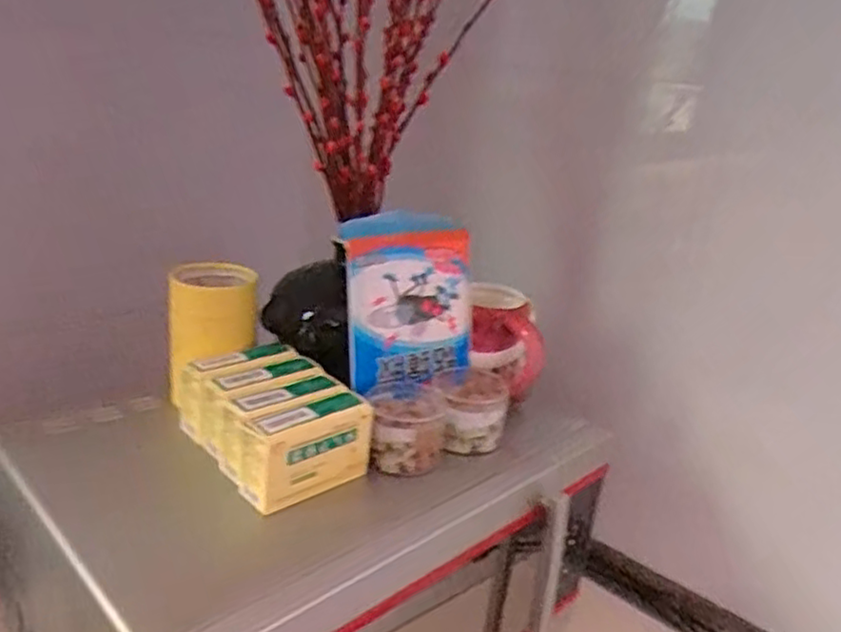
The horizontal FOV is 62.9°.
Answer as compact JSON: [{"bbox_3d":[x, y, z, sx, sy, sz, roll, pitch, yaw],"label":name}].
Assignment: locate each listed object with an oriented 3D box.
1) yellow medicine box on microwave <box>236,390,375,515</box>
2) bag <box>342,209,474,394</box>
[{"bbox_3d":[-0.096,0.111,0.582,0.110,0.068,0.042,-14,28,-42],"label":"yellow medicine box on microwave"},{"bbox_3d":[-0.012,-0.015,0.688,0.145,0.171,0.038,-6,10,-36],"label":"bag"}]

